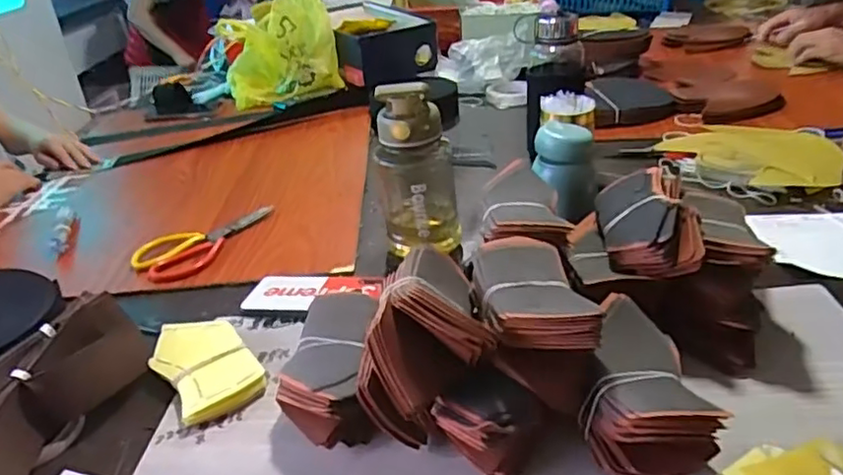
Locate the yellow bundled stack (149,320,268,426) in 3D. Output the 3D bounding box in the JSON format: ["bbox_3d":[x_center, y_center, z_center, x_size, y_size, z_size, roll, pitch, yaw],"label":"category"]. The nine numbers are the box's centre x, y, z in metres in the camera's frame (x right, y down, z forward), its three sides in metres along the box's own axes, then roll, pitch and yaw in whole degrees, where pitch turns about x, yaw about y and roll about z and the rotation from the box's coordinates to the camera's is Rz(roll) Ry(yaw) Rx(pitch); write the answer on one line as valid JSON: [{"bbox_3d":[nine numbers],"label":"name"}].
[{"bbox_3d":[-0.213,0.119,0.620,0.079,0.022,0.152,-24,34,-30],"label":"yellow bundled stack"}]

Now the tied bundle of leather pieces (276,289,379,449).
[{"bbox_3d":[-0.078,0.112,0.562,0.077,0.062,0.159,-4,29,3],"label":"tied bundle of leather pieces"}]

